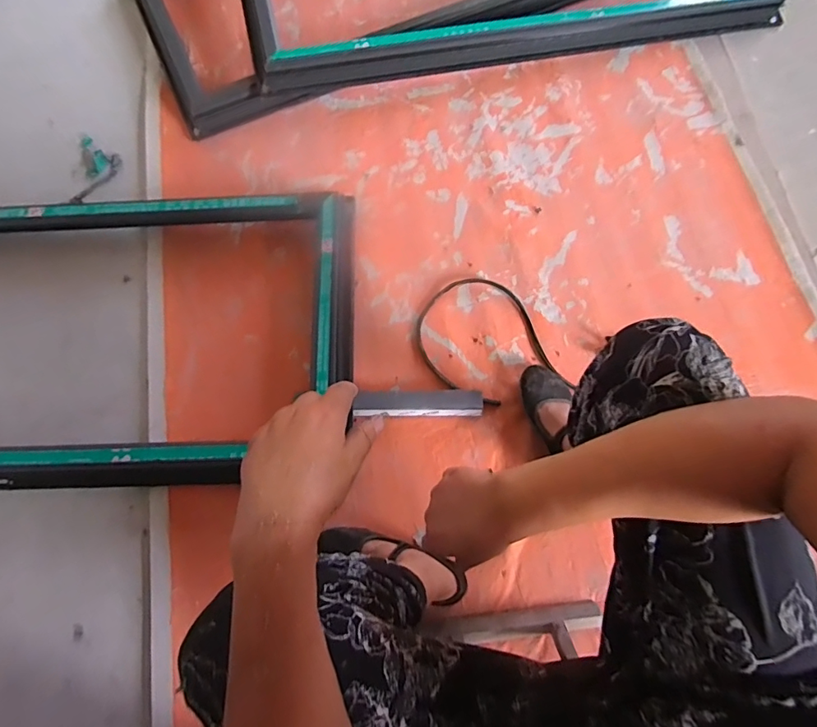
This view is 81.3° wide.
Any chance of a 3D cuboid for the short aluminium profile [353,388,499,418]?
[{"bbox_3d":[0.033,0.072,0.887,0.251,0.033,0.055,0,71,-2],"label":"short aluminium profile"}]

